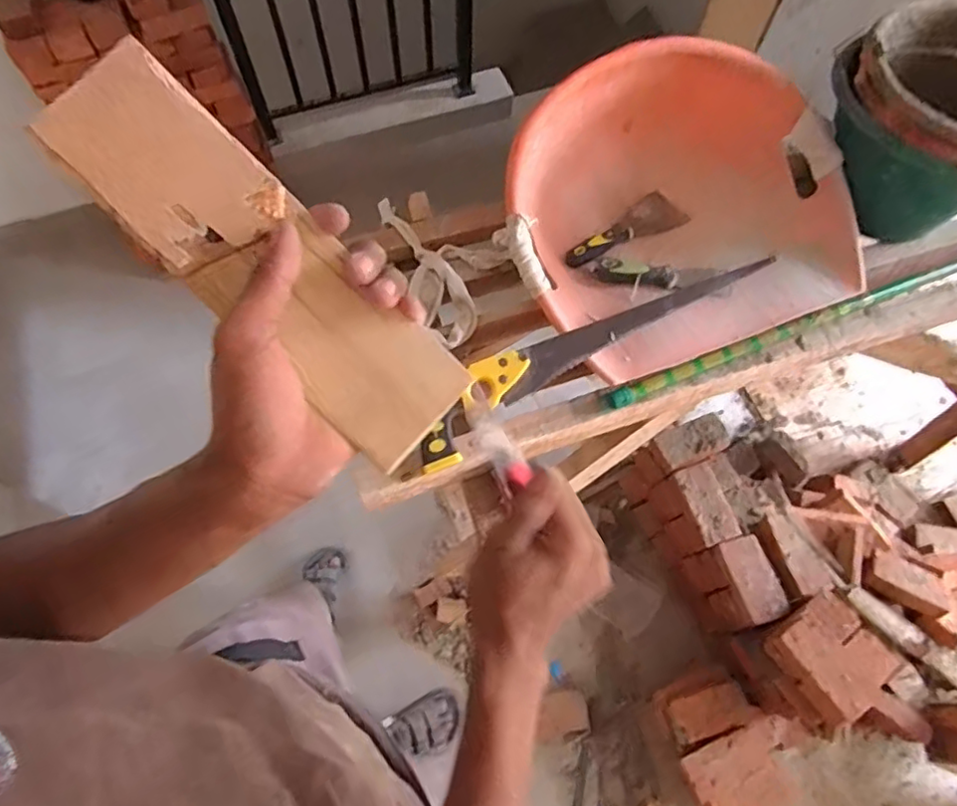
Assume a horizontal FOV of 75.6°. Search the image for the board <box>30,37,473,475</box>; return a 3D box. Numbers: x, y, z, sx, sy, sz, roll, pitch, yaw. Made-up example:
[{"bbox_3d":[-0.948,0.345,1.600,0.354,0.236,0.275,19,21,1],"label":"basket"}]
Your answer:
[{"bbox_3d":[-0.103,-0.066,0.299,0.223,0.009,0.064,44,85,-8],"label":"board"}]

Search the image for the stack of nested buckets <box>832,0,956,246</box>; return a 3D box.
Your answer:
[{"bbox_3d":[0.563,-0.356,0.766,0.251,0.270,0.218,36,70,15],"label":"stack of nested buckets"}]

